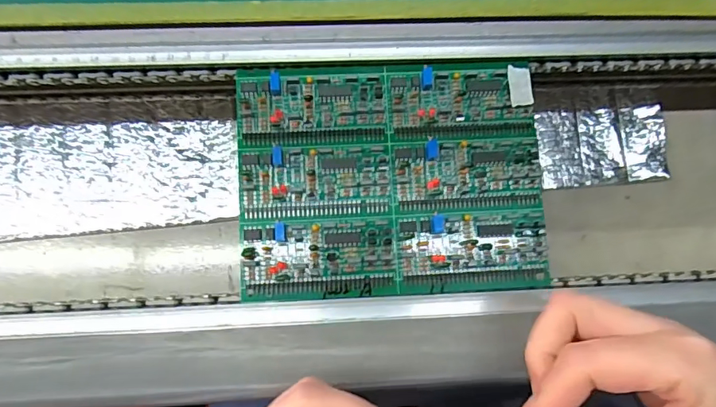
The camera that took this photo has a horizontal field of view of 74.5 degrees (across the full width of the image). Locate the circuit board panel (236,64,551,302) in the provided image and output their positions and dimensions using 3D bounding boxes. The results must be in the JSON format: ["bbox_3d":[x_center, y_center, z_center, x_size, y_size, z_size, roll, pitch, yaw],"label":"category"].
[{"bbox_3d":[0.018,-0.014,0.258,0.162,0.015,0.124,-2,84,-3],"label":"circuit board panel"}]

